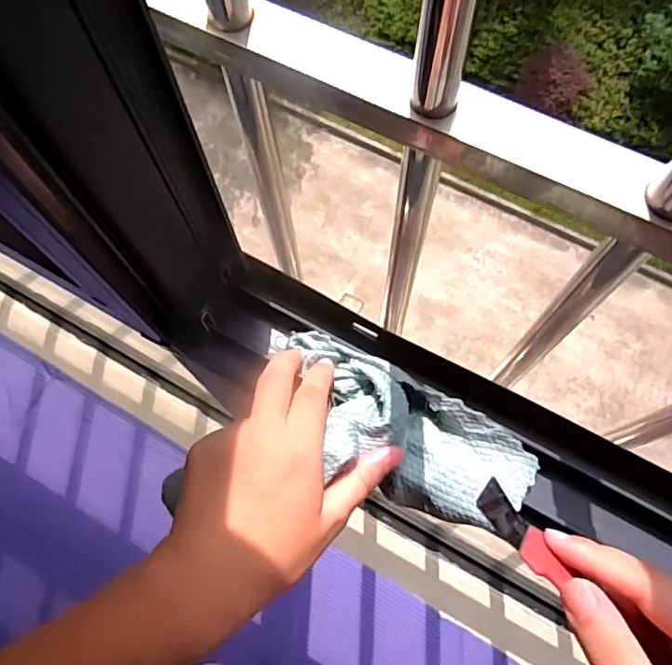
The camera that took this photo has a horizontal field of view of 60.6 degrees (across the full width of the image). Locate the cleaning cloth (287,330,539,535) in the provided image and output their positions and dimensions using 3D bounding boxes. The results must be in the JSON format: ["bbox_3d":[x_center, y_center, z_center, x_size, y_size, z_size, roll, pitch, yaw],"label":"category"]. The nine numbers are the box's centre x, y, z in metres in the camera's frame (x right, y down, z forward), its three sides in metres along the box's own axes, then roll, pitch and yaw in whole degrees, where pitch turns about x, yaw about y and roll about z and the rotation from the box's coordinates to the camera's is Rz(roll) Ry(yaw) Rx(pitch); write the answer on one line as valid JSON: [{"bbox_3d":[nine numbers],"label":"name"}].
[{"bbox_3d":[0.035,0.056,0.326,0.158,0.046,0.068,27,74,12],"label":"cleaning cloth"}]

